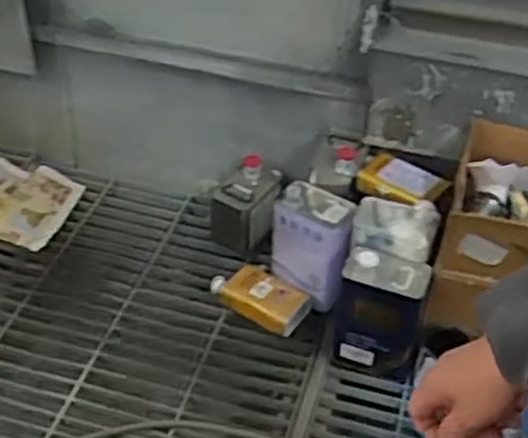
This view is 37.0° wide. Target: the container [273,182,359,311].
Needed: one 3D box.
[{"bbox_3d":[0.102,0.059,1.699,0.172,0.248,0.094,19,43,17],"label":"container"}]

